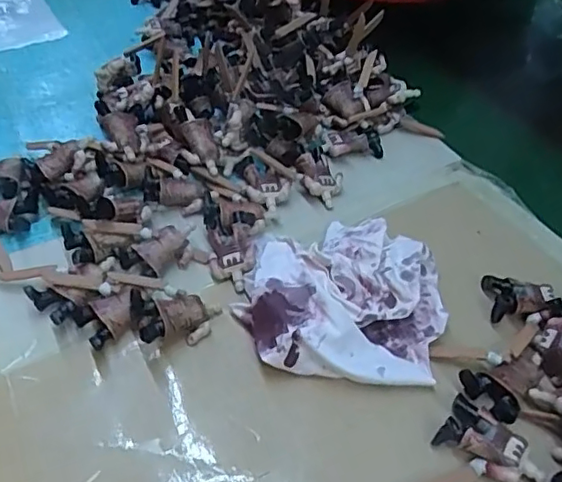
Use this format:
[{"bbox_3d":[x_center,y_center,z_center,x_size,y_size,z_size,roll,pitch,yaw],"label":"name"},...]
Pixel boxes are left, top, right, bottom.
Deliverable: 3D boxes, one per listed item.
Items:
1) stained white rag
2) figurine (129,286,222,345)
[{"bbox_3d":[0.044,0.027,0.387,0.131,0.032,0.132,7,45,4],"label":"stained white rag"},{"bbox_3d":[-0.067,0.048,0.373,0.054,0.028,0.033,-19,51,-16],"label":"figurine"}]

